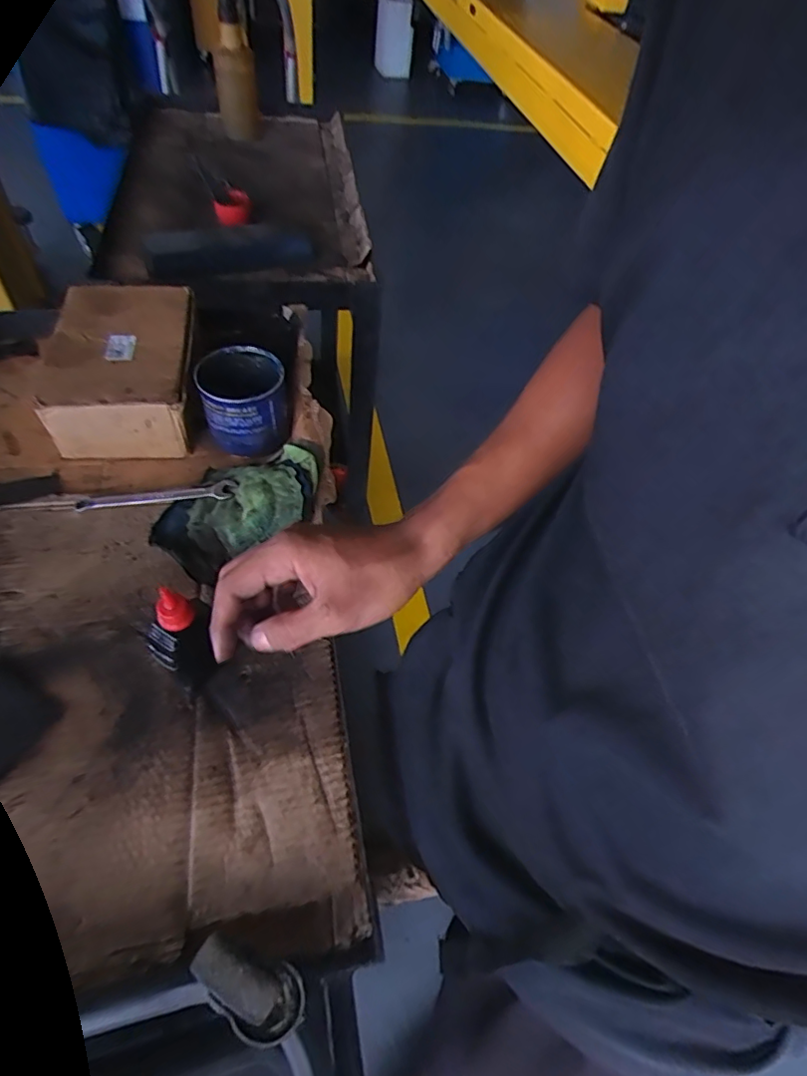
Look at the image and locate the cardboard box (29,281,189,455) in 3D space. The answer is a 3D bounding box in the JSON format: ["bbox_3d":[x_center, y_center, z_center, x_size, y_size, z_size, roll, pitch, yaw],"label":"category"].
[{"bbox_3d":[-0.349,-0.218,0.703,0.163,0.081,0.240,-4,55,-11],"label":"cardboard box"}]

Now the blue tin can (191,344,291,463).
[{"bbox_3d":[-0.192,-0.168,0.679,0.093,0.107,0.099,1,56,-1],"label":"blue tin can"}]

